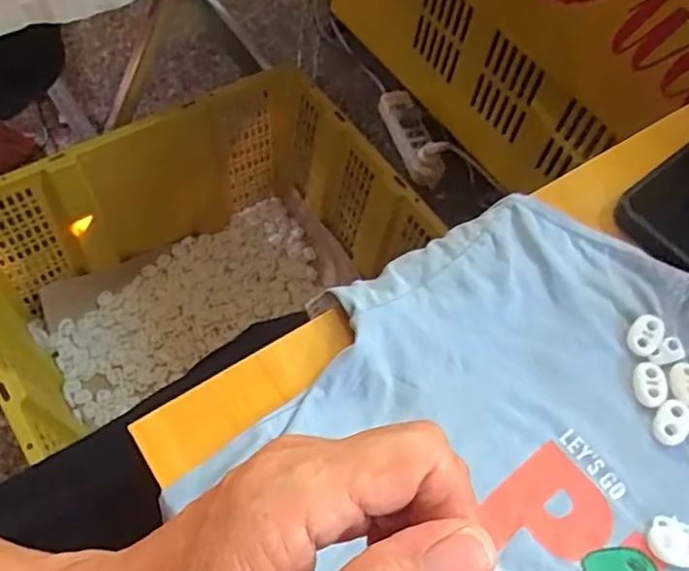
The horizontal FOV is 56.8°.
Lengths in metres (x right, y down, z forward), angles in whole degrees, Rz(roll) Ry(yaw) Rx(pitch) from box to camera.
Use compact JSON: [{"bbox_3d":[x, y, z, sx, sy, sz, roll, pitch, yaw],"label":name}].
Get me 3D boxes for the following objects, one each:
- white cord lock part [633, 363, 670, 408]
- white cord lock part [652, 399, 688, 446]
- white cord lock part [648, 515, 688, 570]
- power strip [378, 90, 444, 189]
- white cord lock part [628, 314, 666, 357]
[{"bbox_3d":[0.151,0.049,0.315,0.016,0.004,0.023,17,61,2],"label":"white cord lock part"},{"bbox_3d":[0.158,0.066,0.306,0.016,0.006,0.022,32,62,10],"label":"white cord lock part"},{"bbox_3d":[0.145,0.112,0.279,0.021,0.006,0.020,3,61,-6],"label":"white cord lock part"},{"bbox_3d":[0.116,-0.248,1.087,0.057,0.047,0.224,-11,63,-13],"label":"power strip"},{"bbox_3d":[0.155,0.025,0.326,0.015,0.004,0.023,27,80,14],"label":"white cord lock part"}]

